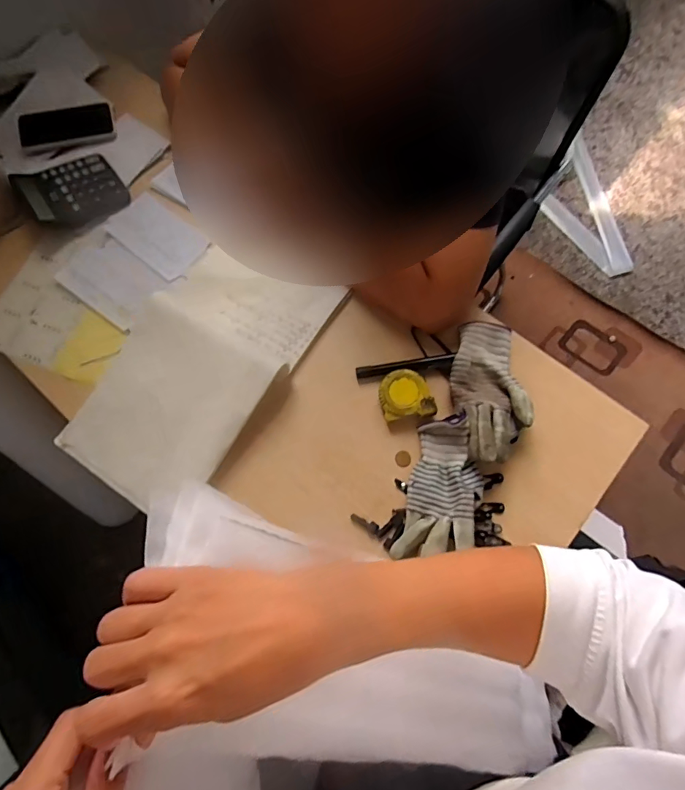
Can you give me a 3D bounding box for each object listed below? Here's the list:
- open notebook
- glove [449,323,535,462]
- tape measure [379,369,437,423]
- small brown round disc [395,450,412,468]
[{"bbox_3d":[-0.186,-0.060,0.612,0.220,0.046,0.413,32,75,12],"label":"open notebook"},{"bbox_3d":[0.186,-0.009,0.579,0.089,0.052,0.191,-3,70,1],"label":"glove"},{"bbox_3d":[0.082,0.001,0.590,0.066,0.029,0.061,-6,70,0],"label":"tape measure"},{"bbox_3d":[0.078,0.081,0.582,0.020,0.004,0.021,-16,71,-4],"label":"small brown round disc"}]

